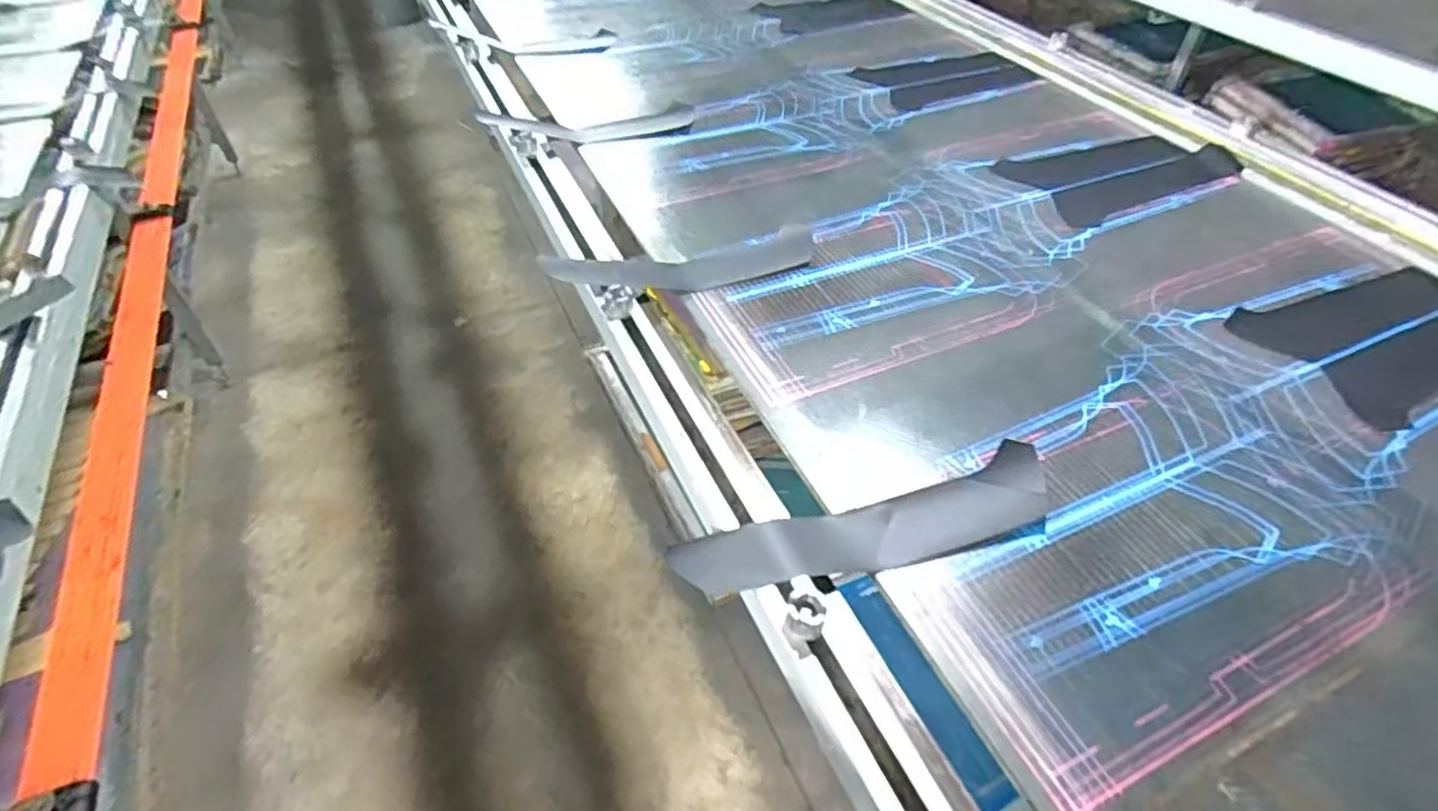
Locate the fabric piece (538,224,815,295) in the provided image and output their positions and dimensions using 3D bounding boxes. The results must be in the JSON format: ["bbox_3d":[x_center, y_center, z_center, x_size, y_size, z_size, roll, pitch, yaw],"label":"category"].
[{"bbox_3d":[-0.037,-0.206,0.985,0.400,0.048,0.099,-17,52,-17],"label":"fabric piece"}]

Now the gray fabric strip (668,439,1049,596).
[{"bbox_3d":[0.167,0.123,0.704,0.419,0.022,0.091,-14,51,-14],"label":"gray fabric strip"}]

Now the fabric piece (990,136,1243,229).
[{"bbox_3d":[0.727,-0.433,1.250,0.430,0.015,0.217,-19,52,-18],"label":"fabric piece"}]

